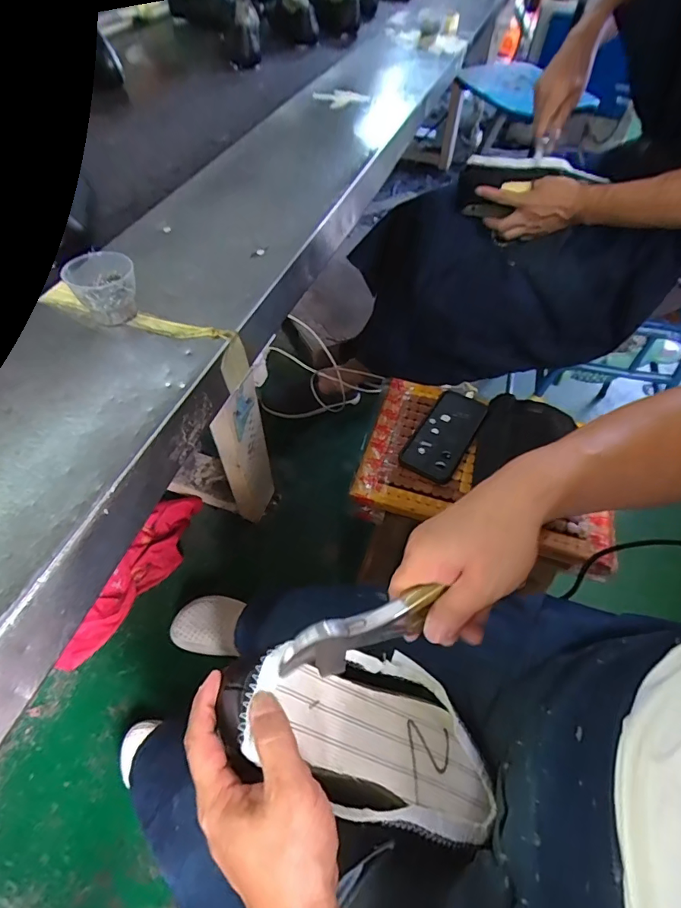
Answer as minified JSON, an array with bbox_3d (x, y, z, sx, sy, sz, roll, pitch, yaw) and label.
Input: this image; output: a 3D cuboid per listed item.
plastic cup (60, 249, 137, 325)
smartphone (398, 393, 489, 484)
[{"bbox_3d":[-0.234,-0.162,0.457,0.066,0.052,0.051,-31,62,-21],"label":"plastic cup"},{"bbox_3d":[0.158,-0.034,0.695,0.080,0.018,0.170,26,60,21],"label":"smartphone"}]

